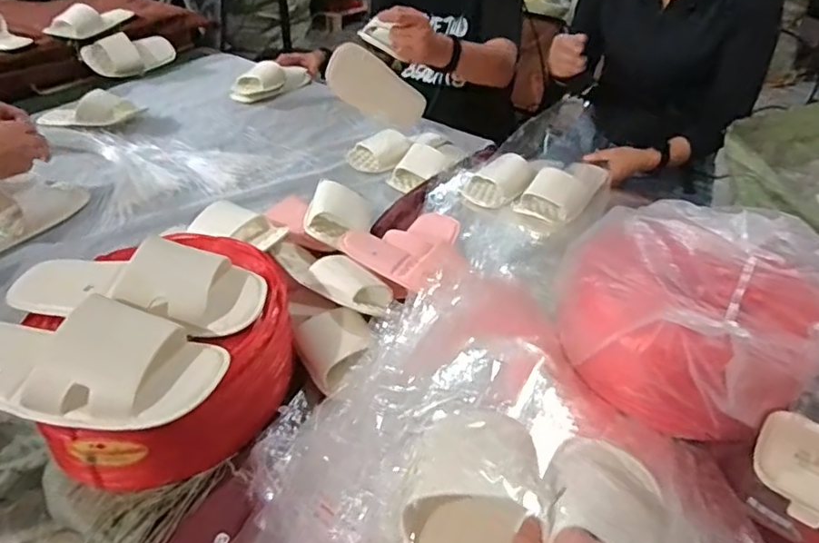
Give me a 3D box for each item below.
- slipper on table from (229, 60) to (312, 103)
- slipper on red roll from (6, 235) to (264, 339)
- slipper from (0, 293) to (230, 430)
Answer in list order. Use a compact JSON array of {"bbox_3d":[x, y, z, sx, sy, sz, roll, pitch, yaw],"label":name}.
[{"bbox_3d":[-0.341,-0.480,1.419,0.080,0.086,0.218,29,45,30],"label":"slipper on table"},{"bbox_3d":[-0.289,0.005,0.611,0.267,0.064,0.101,8,39,7],"label":"slipper on red roll"},{"bbox_3d":[-0.311,0.072,0.519,0.273,0.064,0.106,8,39,7],"label":"slipper"}]

